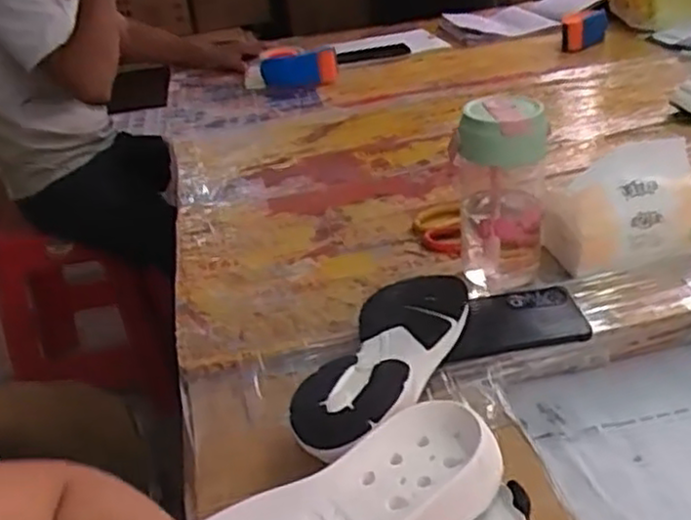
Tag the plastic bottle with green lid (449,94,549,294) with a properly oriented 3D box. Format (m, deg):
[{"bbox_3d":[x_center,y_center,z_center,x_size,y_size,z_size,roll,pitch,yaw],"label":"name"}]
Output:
[{"bbox_3d":[0.160,-0.071,0.745,0.094,0.187,0.090,4,32,17],"label":"plastic bottle with green lid"}]

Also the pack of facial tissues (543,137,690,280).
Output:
[{"bbox_3d":[0.287,-0.051,0.754,0.143,0.106,0.101,-15,32,-15],"label":"pack of facial tissues"}]

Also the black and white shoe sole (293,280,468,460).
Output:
[{"bbox_3d":[0.040,0.082,0.634,0.097,0.042,0.255,8,33,23],"label":"black and white shoe sole"}]

